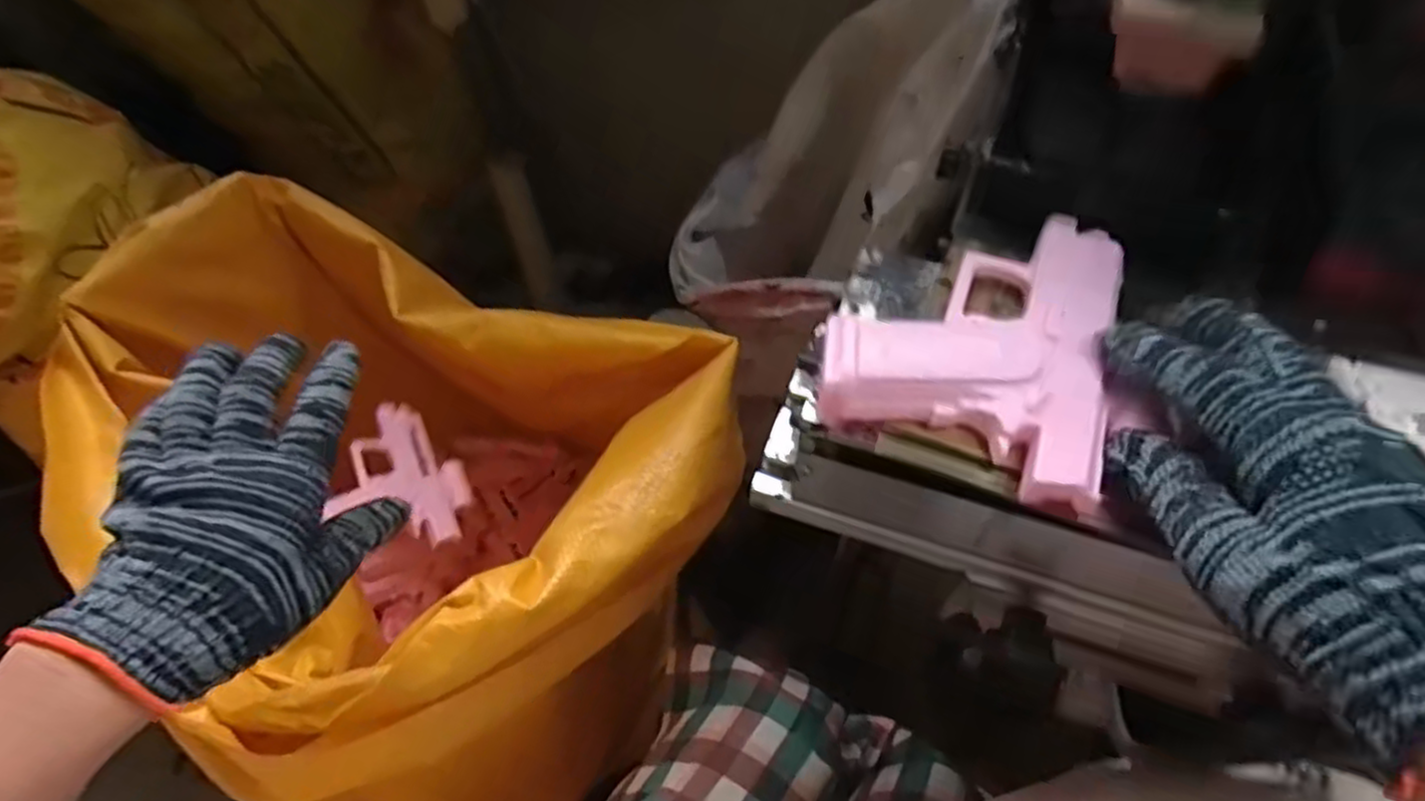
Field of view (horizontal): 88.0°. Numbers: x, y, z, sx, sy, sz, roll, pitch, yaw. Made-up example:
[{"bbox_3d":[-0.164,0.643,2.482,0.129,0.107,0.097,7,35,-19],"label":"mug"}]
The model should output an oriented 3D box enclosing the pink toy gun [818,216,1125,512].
[{"bbox_3d":[0.107,-0.032,0.299,0.103,0.019,0.138,17,56,12],"label":"pink toy gun"}]

